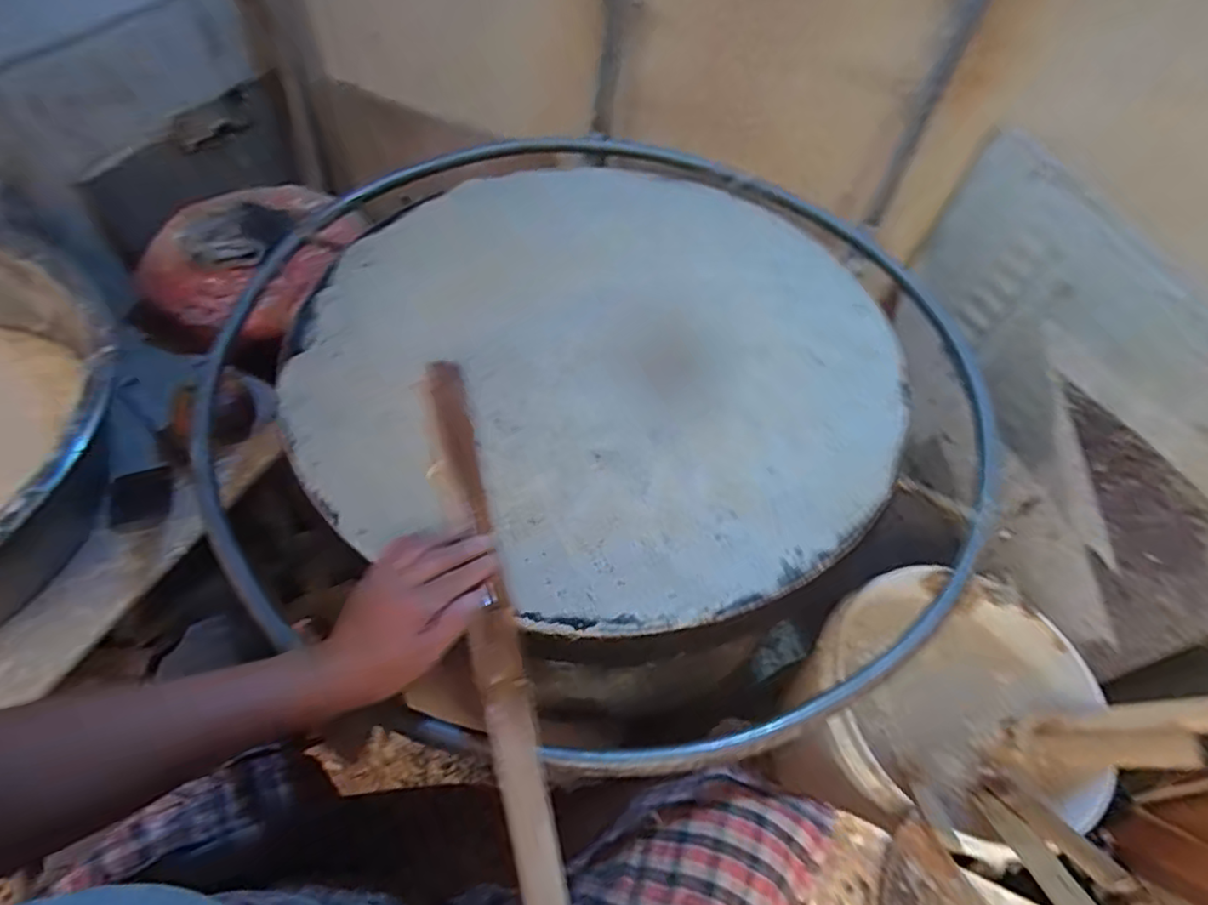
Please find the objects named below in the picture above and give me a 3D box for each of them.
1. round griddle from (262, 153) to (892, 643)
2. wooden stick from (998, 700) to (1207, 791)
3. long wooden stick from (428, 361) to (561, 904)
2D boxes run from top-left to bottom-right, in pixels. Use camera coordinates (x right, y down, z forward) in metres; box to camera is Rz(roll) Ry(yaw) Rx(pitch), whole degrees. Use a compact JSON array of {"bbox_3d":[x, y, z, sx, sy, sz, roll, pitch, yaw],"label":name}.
[{"bbox_3d":[-0.002,-0.141,0.702,0.586,0.021,0.644,7,54,3],"label":"round griddle"},{"bbox_3d":[0.506,0.284,0.642,0.034,0.213,0.064,26,44,-35],"label":"wooden stick"},{"bbox_3d":[-0.089,0.130,0.504,0.034,0.026,0.544,-12,56,-11],"label":"long wooden stick"}]

